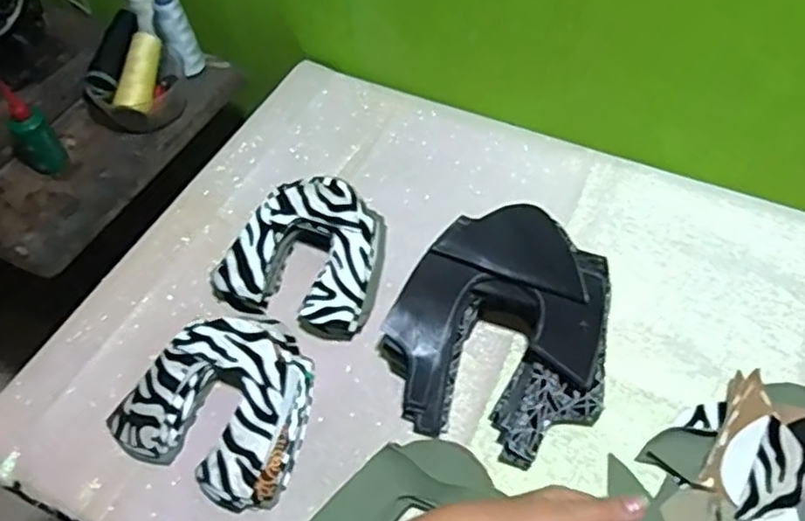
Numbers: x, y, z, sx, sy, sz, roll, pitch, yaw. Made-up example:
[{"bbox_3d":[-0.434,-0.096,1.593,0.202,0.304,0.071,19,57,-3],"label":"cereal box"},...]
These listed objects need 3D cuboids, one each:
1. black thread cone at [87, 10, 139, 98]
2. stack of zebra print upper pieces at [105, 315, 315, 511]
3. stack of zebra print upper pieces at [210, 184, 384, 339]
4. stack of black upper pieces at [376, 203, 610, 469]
[{"bbox_3d":[-0.371,-0.270,0.860,0.046,0.035,0.125,16,82,15],"label":"black thread cone"},{"bbox_3d":[-0.163,0.124,0.618,0.172,0.044,0.163,21,59,18],"label":"stack of zebra print upper pieces"},{"bbox_3d":[-0.098,-0.011,0.697,0.164,0.064,0.148,17,58,16],"label":"stack of zebra print upper pieces"},{"bbox_3d":[0.085,0.060,0.604,0.205,0.111,0.196,13,57,13],"label":"stack of black upper pieces"}]

